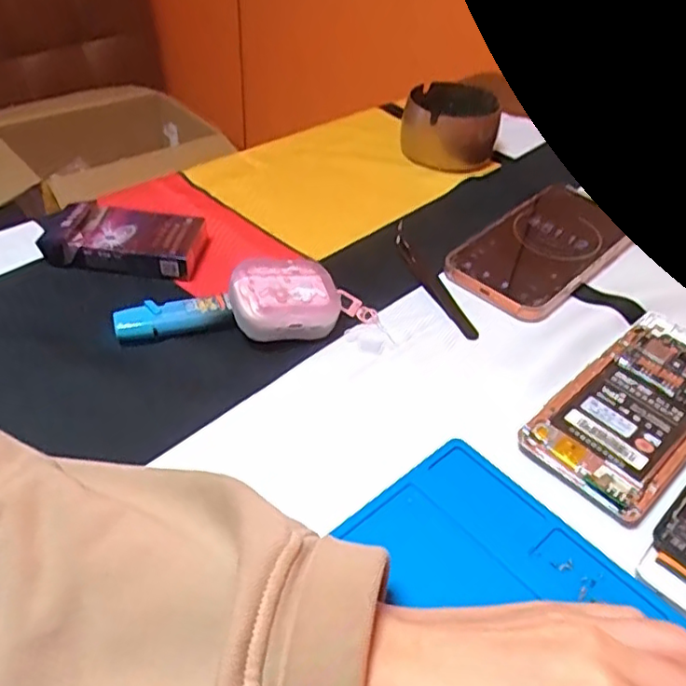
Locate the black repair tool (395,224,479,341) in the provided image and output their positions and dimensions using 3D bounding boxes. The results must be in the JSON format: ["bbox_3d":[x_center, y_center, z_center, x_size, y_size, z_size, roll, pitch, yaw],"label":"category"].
[{"bbox_3d":[0.060,-0.047,0.449,0.017,0.007,0.126,-13,46,-18],"label":"black repair tool"}]

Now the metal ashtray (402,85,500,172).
[{"bbox_3d":[0.096,-0.197,0.580,0.084,0.045,0.084,6,44,2],"label":"metal ashtray"}]

